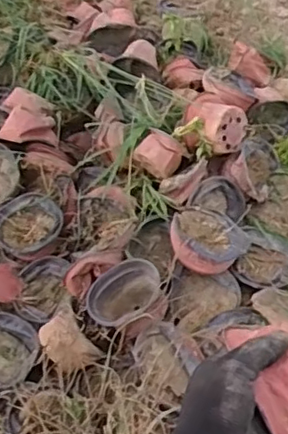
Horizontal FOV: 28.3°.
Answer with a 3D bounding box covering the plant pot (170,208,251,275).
[{"bbox_3d":[0.093,0.036,0.826,0.103,0.064,0.092,-11,52,-4],"label":"plant pot"}]

